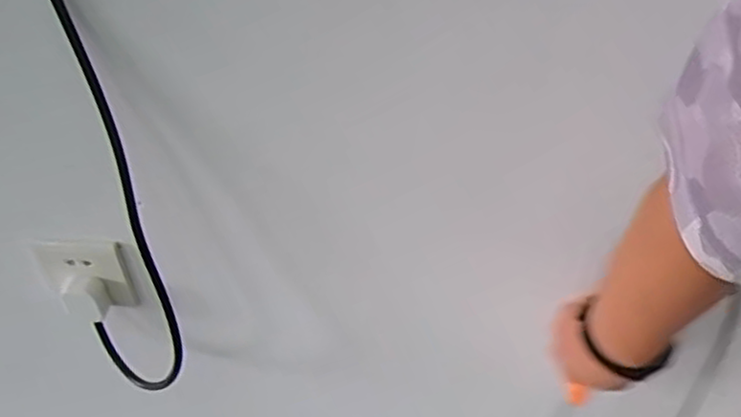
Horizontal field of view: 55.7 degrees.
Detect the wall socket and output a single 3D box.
[{"bbox_3d":[-0.282,0.067,0.703,0.079,0.088,0.010,-8,36,-5],"label":"wall socket"}]

